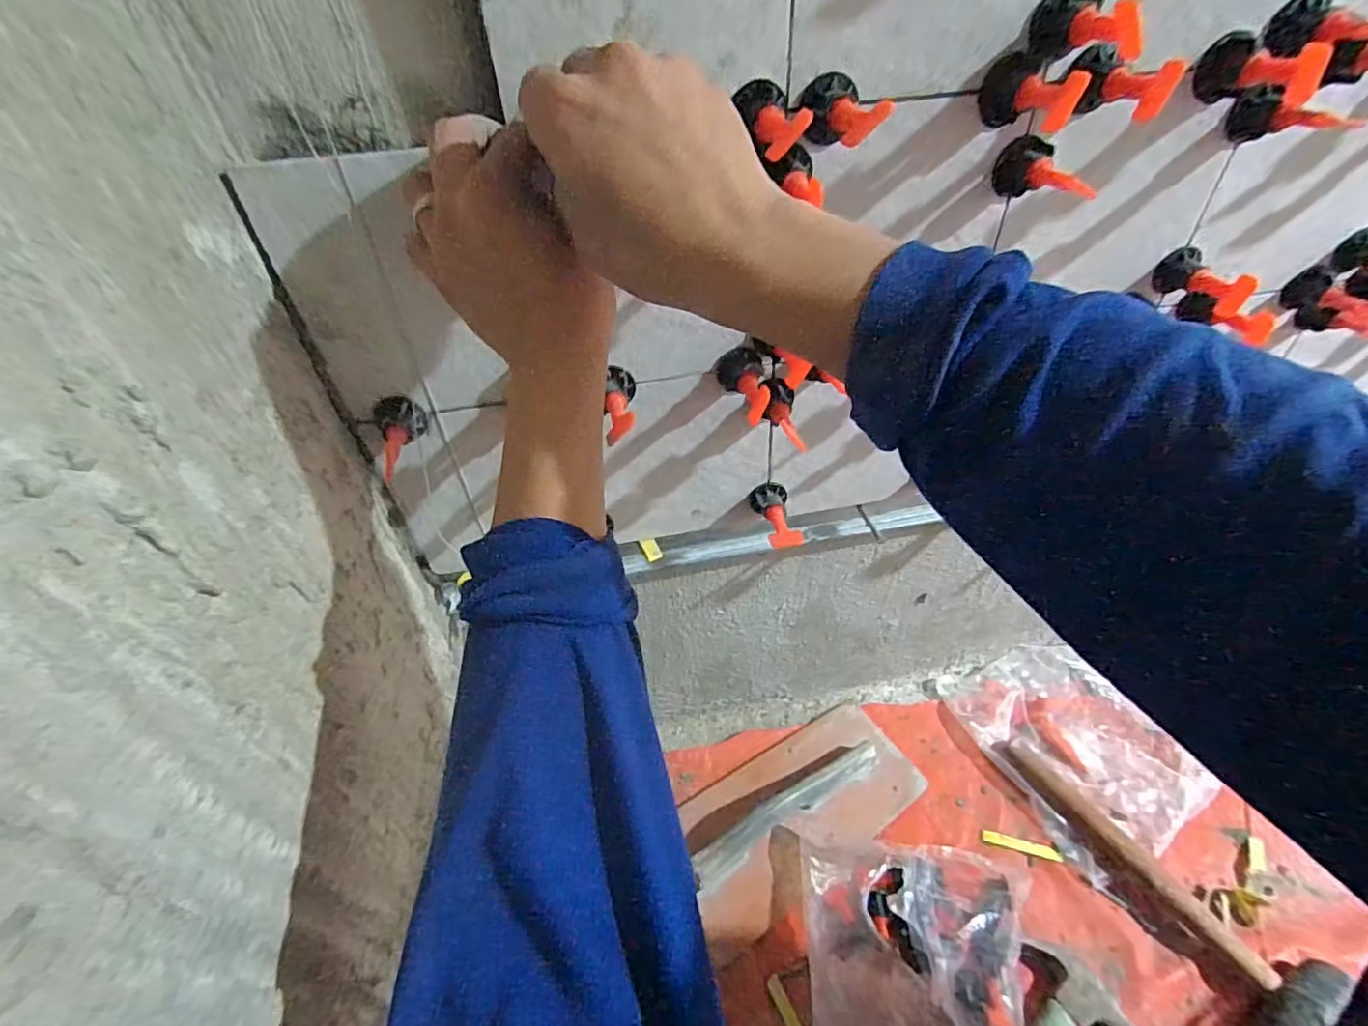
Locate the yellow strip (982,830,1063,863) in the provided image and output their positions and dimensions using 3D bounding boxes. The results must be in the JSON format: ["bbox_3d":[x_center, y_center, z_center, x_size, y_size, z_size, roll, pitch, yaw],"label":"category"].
[{"bbox_3d":[0.372,0.366,0.649,0.075,0.006,0.013,4,41,27],"label":"yellow strip"}]

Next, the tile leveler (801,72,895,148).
[{"bbox_3d":[0.082,-0.204,0.302,0.029,0.029,0.061,-6,42,-1],"label":"tile leveler"}]

